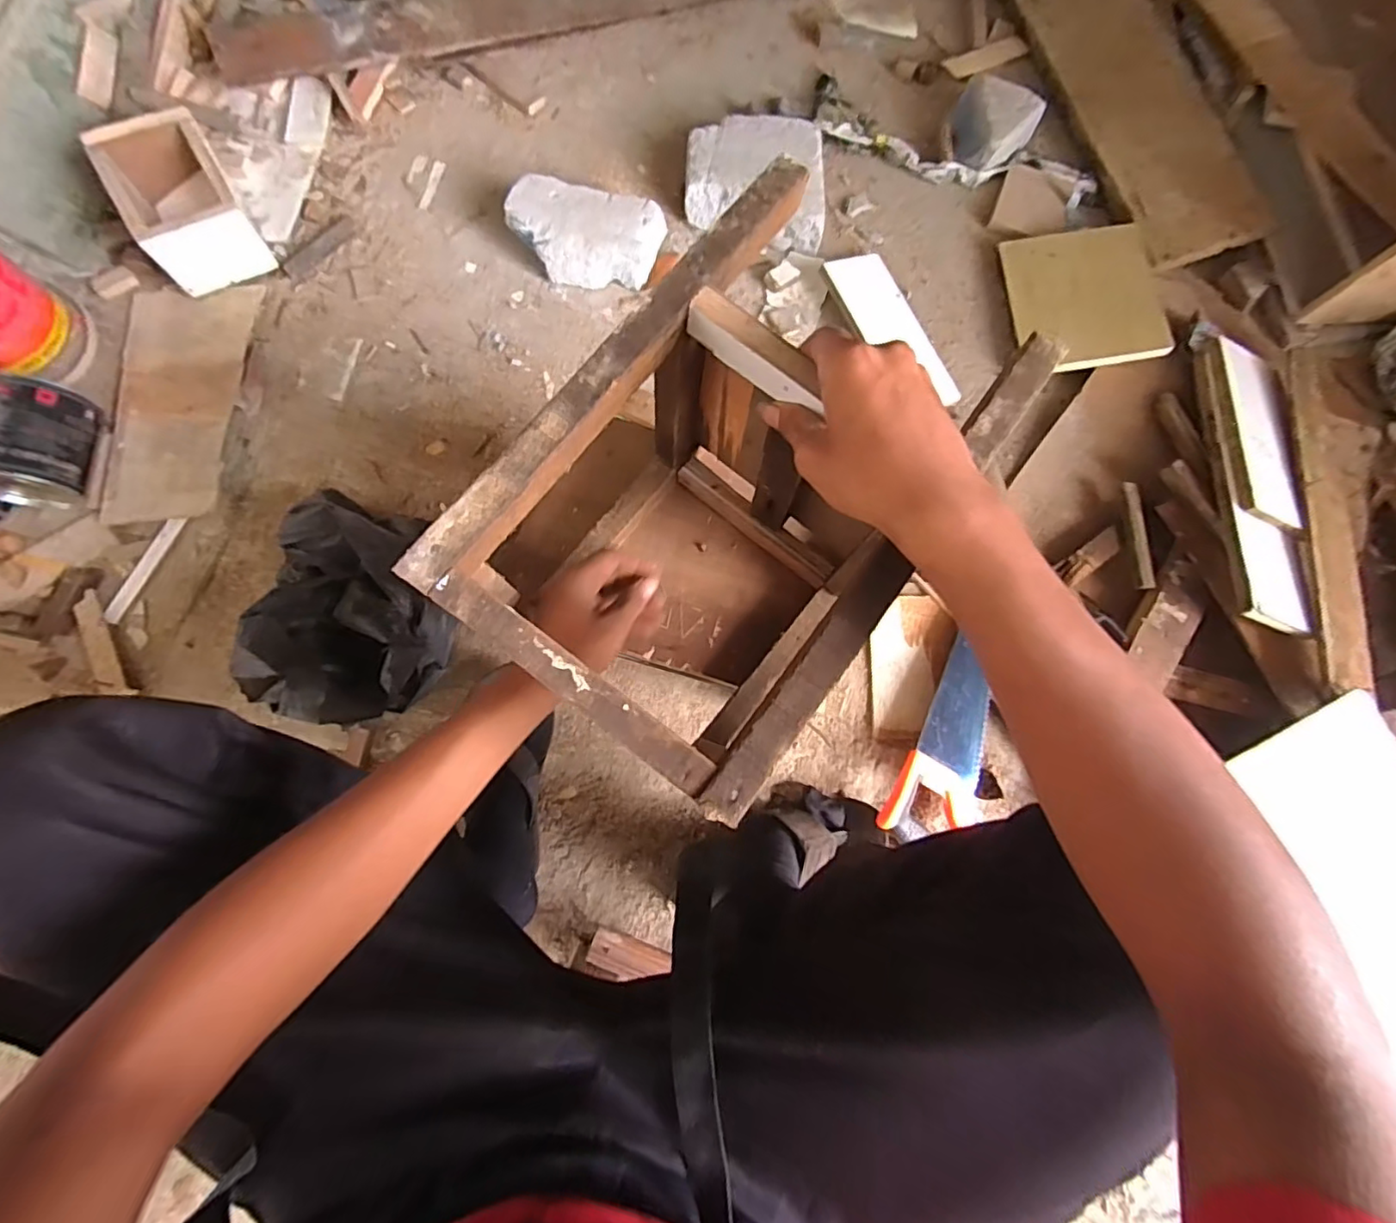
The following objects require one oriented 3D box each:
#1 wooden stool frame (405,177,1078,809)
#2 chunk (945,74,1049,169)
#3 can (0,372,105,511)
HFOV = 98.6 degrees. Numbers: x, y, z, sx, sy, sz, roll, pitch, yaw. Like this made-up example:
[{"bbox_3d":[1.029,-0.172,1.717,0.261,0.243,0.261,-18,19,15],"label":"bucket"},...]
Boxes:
[{"bbox_3d":[0.021,-0.057,0.437,0.214,0.246,0.314,36,79,7],"label":"wooden stool frame"},{"bbox_3d":[0.455,-0.754,0.917,0.129,0.069,0.131,24,77,2],"label":"chunk"},{"bbox_3d":[-0.809,-0.206,0.728,0.109,0.095,0.130,-3,77,-4],"label":"can"}]

